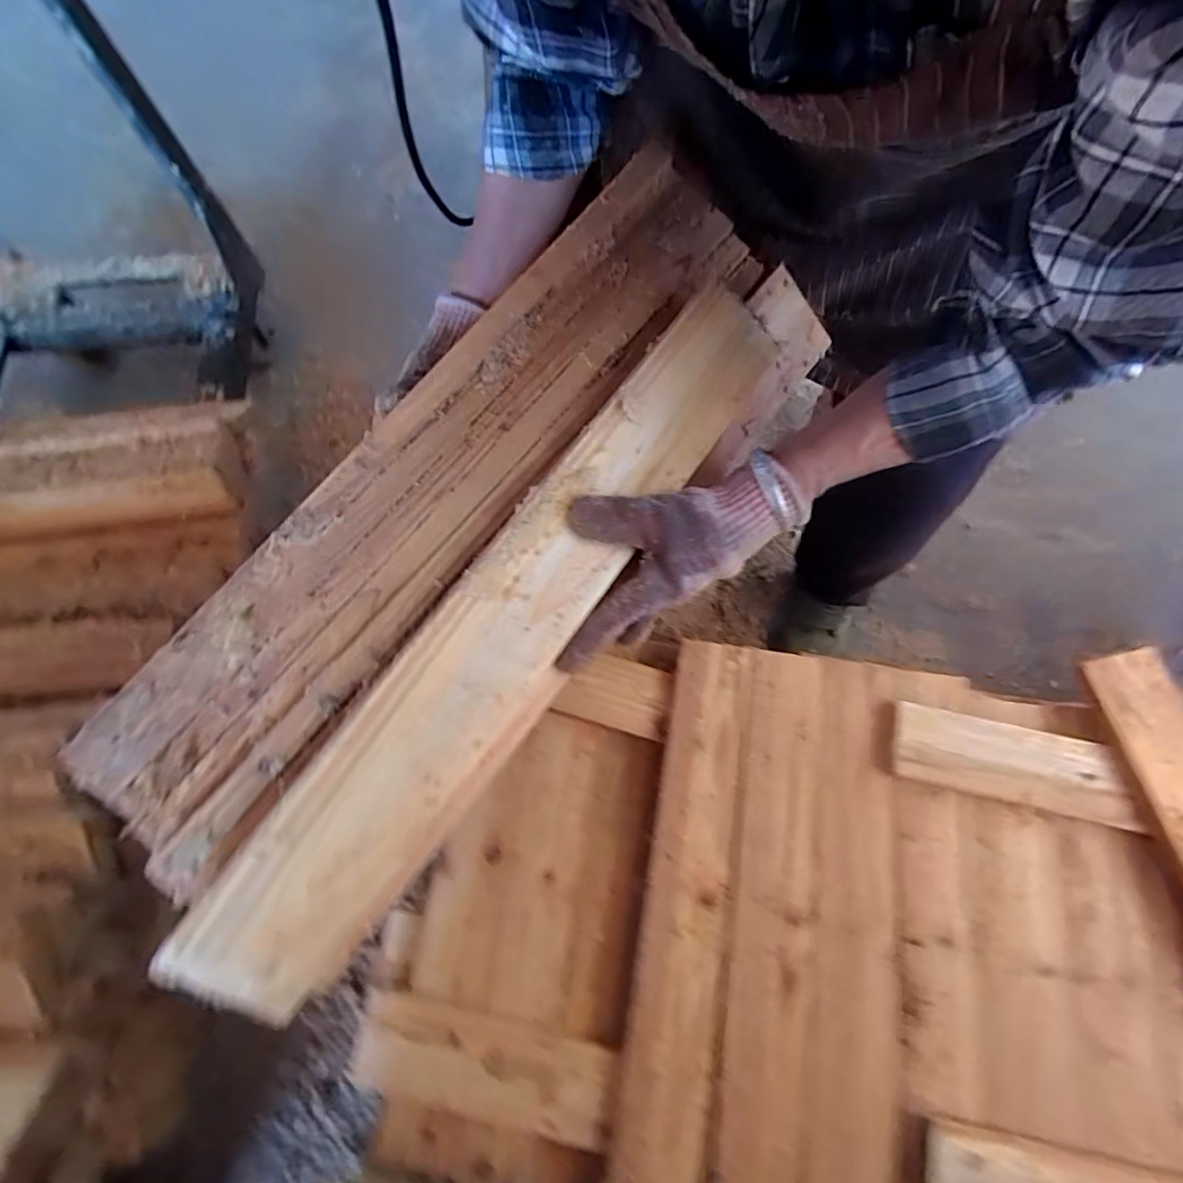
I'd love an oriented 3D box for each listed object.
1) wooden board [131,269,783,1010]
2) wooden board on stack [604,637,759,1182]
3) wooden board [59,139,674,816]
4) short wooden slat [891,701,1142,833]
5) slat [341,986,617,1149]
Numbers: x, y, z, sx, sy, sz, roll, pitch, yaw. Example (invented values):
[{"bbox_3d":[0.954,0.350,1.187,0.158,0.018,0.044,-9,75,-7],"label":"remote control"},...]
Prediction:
[{"bbox_3d":[-0.037,0.007,0.343,0.082,0.012,0.491,41,77,-21],"label":"wooden board"},{"bbox_3d":[0.087,0.283,0.528,0.077,0.023,0.485,10,72,5],"label":"wooden board on stack"},{"bbox_3d":[-0.119,-0.091,0.365,0.045,0.021,0.523,37,81,12],"label":"wooden board"},{"bbox_3d":[0.572,0.199,0.528,0.575,0.030,0.074,13,72,5],"label":"short wooden slat"},{"bbox_3d":[-0.101,0.423,0.514,0.231,0.029,0.076,10,72,5],"label":"slat"}]

